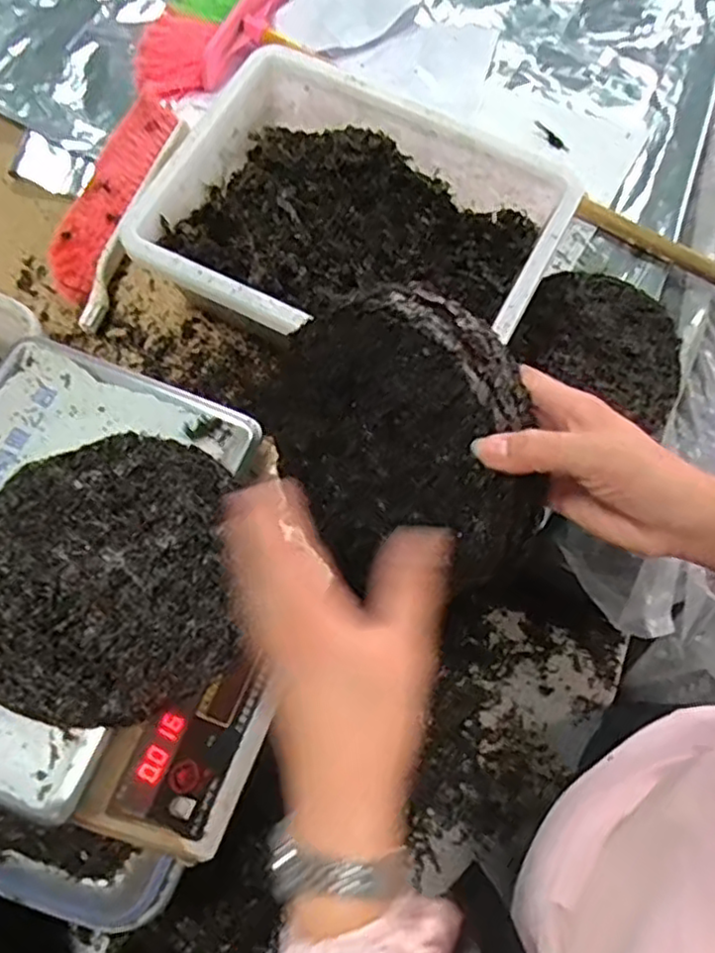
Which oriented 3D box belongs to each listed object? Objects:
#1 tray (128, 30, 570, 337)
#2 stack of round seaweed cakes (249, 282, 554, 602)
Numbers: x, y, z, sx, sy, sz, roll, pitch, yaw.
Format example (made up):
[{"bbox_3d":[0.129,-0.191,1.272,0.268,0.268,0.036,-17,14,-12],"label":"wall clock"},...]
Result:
[{"bbox_3d":[-0.004,-0.236,0.671,0.361,0.082,0.270,26,71,9],"label":"tray"},{"bbox_3d":[0.023,-0.019,0.443,0.048,0.188,0.192,-21,75,-40],"label":"stack of round seaweed cakes"}]

